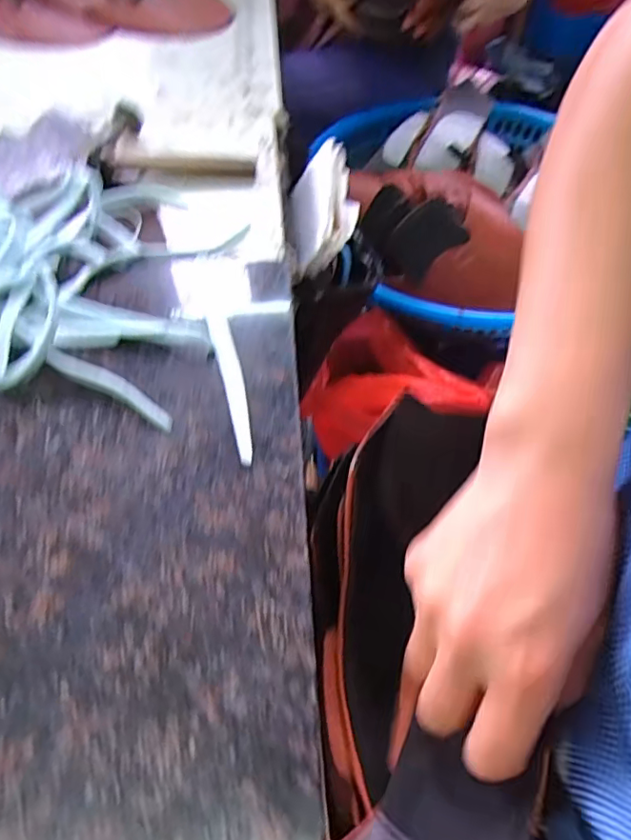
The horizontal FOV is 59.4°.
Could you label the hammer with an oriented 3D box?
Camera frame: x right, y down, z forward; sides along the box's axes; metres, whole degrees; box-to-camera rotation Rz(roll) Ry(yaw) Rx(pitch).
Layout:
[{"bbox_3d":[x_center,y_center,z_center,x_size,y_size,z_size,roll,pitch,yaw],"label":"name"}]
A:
[{"bbox_3d":[-0.132,-0.258,0.515,0.144,0.028,0.088,-7,56,-5],"label":"hammer"}]

